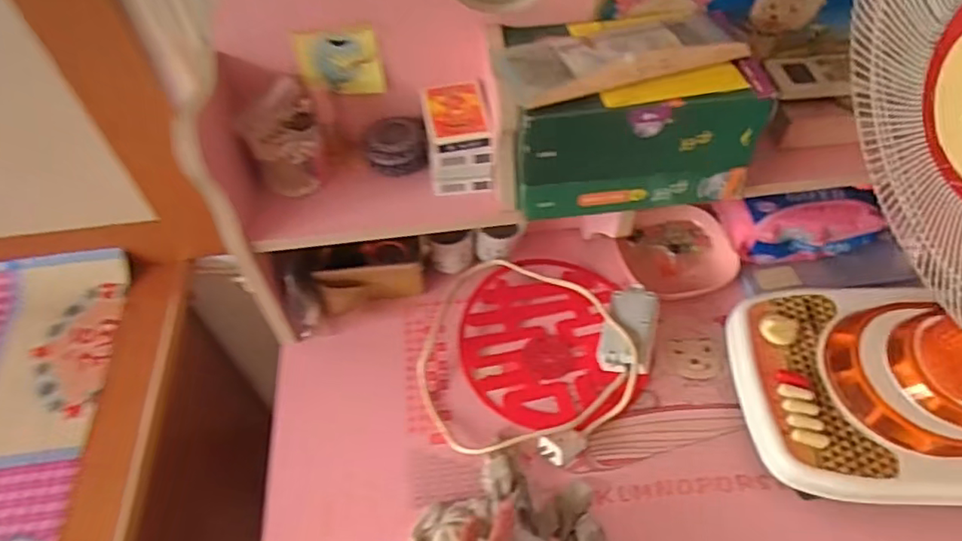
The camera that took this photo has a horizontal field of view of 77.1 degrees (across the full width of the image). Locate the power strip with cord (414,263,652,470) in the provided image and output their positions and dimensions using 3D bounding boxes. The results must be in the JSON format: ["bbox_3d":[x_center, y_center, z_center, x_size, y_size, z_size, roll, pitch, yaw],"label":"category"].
[{"bbox_3d":[0.062,0.096,0.676,0.253,0.043,0.238,10,54,9],"label":"power strip with cord"}]

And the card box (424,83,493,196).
[{"bbox_3d":[-0.023,-0.135,0.612,0.058,0.069,0.088,-7,53,-3],"label":"card box"}]

